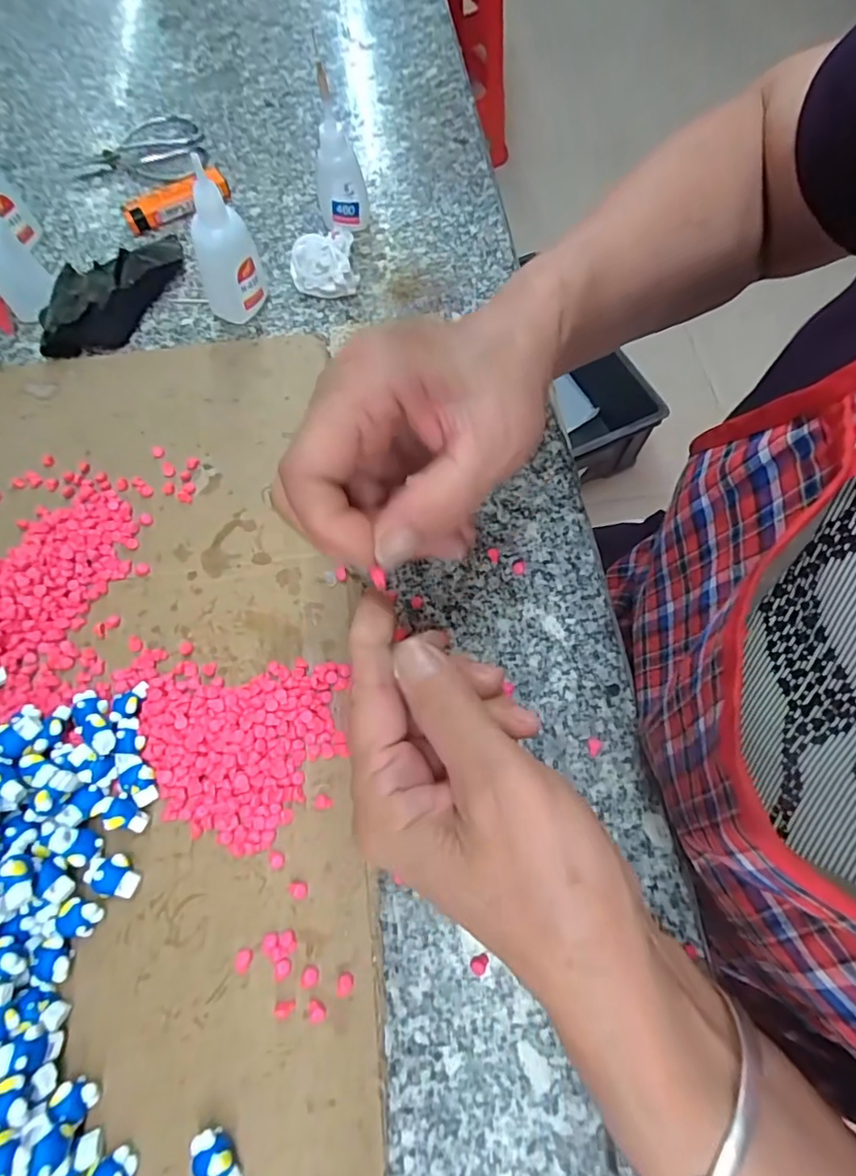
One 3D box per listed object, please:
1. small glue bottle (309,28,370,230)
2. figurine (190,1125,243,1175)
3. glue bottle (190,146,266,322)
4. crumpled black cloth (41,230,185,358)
[{"bbox_3d":[-0.061,-0.290,0.348,0.029,0.095,0.022,-39,73,-13],"label":"small glue bottle"},{"bbox_3d":[-0.078,0.212,0.190,0.022,0.014,0.014,27,72,11],"label":"figurine"},{"bbox_3d":[-0.128,-0.212,0.321,0.040,0.089,0.025,-24,70,-8],"label":"glue bottle"},{"bbox_3d":[-0.220,-0.209,0.356,0.054,0.023,0.128,22,71,10],"label":"crumpled black cloth"}]

